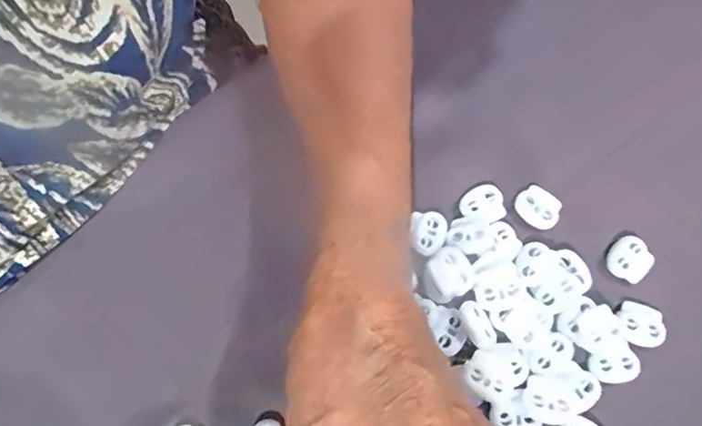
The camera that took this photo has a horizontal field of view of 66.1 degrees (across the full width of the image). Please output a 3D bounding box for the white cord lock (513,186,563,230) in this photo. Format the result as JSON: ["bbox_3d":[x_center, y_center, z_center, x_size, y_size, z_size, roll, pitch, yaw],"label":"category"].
[{"bbox_3d":[0.093,-0.003,0.266,0.017,0.007,0.022,-43,77,-14],"label":"white cord lock"}]

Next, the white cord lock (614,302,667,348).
[{"bbox_3d":[0.132,0.050,0.246,0.023,0.008,0.019,14,71,3],"label":"white cord lock"}]

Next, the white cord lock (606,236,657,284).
[{"bbox_3d":[0.134,0.022,0.259,0.020,0.006,0.020,-39,76,-13],"label":"white cord lock"}]

